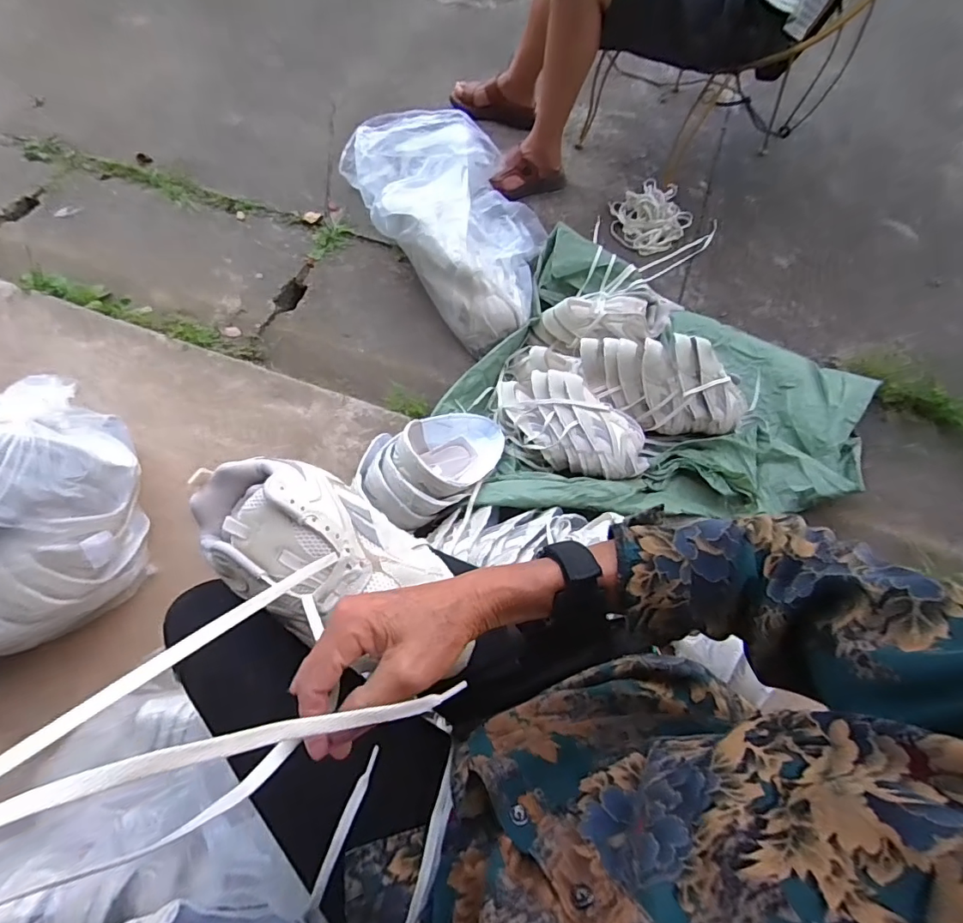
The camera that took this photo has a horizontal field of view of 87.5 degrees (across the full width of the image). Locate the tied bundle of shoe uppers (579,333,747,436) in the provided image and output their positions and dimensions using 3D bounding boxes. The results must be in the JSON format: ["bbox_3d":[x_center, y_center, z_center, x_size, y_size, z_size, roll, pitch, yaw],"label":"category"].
[{"bbox_3d":[0.311,-0.138,0.860,0.281,0.099,0.128,8,67,3],"label":"tied bundle of shoe uppers"}]

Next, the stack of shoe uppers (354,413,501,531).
[{"bbox_3d":[-0.070,0.003,0.803,0.247,0.086,0.165,-15,68,-7],"label":"stack of shoe uppers"}]

